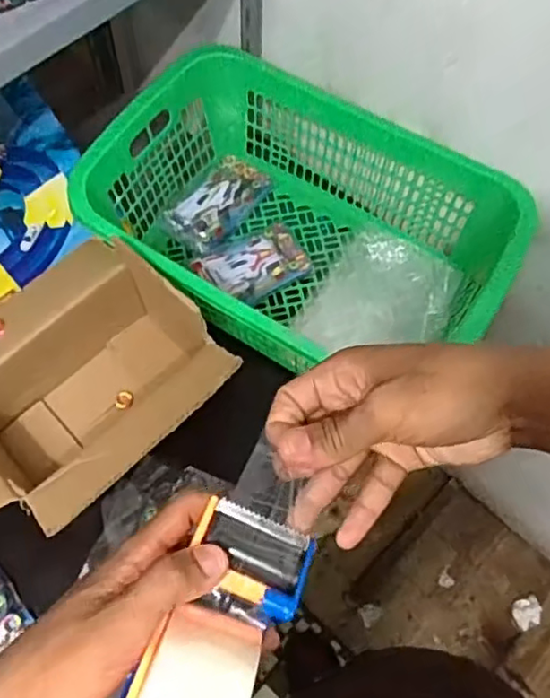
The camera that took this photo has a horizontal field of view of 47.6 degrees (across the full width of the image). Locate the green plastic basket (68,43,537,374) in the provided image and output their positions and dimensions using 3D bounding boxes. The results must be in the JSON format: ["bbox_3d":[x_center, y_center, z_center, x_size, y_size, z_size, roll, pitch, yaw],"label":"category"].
[{"bbox_3d":[0.038,-0.158,0.879,0.528,0.204,0.372,30,69,12],"label":"green plastic basket"}]

